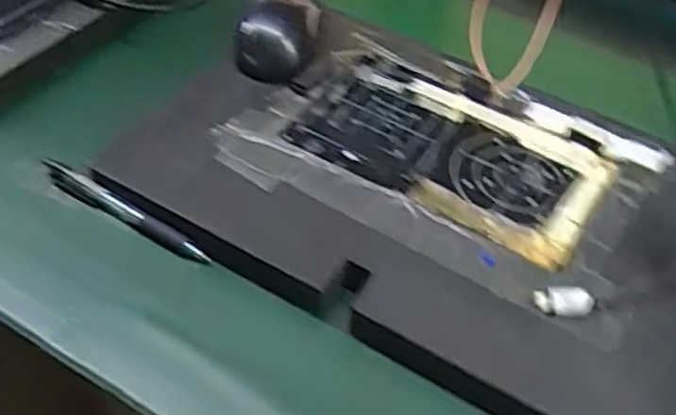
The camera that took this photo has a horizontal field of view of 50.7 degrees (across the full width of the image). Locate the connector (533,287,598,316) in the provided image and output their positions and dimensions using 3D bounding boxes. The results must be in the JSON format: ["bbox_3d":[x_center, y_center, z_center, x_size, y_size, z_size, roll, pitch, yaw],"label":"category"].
[{"bbox_3d":[0.133,0.055,0.417,0.035,0.010,0.015,0,46,-7],"label":"connector"}]

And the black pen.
[{"bbox_3d":[-0.144,0.003,0.474,0.139,0.014,0.011,26,48,18],"label":"black pen"}]

